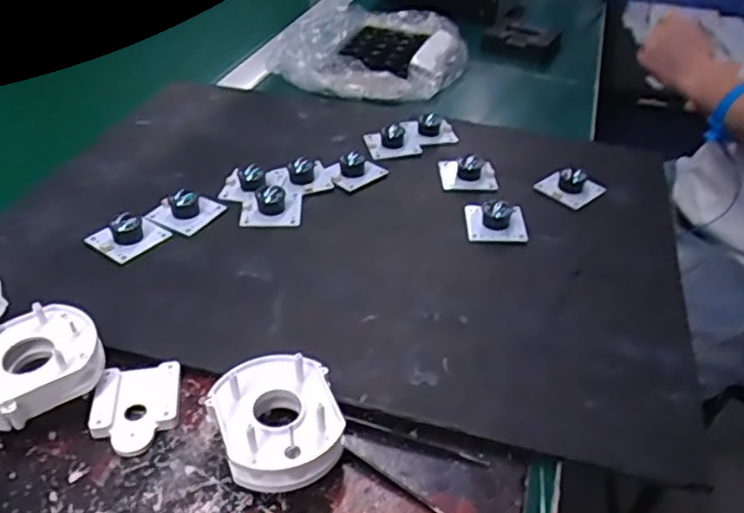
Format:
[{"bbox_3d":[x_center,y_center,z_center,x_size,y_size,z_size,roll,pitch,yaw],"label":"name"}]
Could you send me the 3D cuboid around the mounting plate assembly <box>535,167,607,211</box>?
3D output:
[{"bbox_3d":[0.162,-0.062,0.540,0.042,0.017,0.040,-29,49,-34],"label":"mounting plate assembly"}]

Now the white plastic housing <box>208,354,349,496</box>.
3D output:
[{"bbox_3d":[-0.046,0.084,0.331,0.060,0.032,0.062,-11,41,-17],"label":"white plastic housing"}]

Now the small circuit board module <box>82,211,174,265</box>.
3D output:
[{"bbox_3d":[-0.171,-0.019,0.463,0.041,0.019,0.045,27,45,27],"label":"small circuit board module"}]

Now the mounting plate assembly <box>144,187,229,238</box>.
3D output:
[{"bbox_3d":[-0.139,-0.038,0.491,0.045,0.018,0.041,16,40,15],"label":"mounting plate assembly"}]

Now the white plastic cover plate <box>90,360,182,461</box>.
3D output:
[{"bbox_3d":[-0.126,0.082,0.356,0.044,0.007,0.054,-5,39,-10],"label":"white plastic cover plate"}]

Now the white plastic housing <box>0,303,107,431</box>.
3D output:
[{"bbox_3d":[-0.182,0.059,0.354,0.069,0.030,0.057,-27,48,-32],"label":"white plastic housing"}]

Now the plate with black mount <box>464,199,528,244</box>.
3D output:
[{"bbox_3d":[0.093,-0.029,0.493,0.042,0.017,0.036,2,39,-2],"label":"plate with black mount"}]

